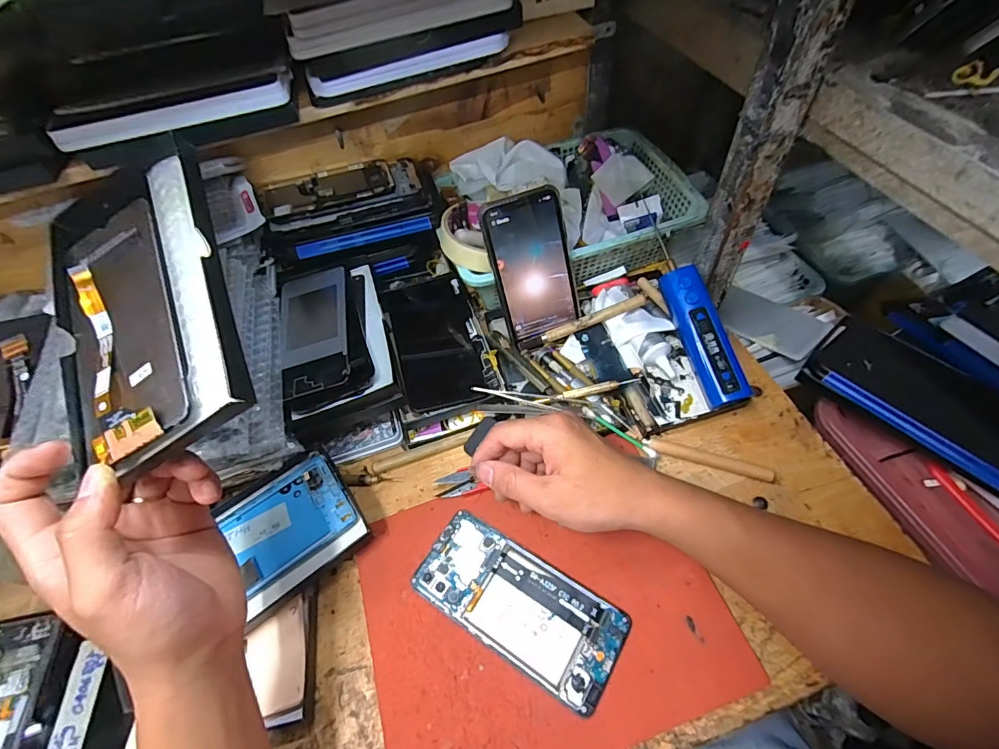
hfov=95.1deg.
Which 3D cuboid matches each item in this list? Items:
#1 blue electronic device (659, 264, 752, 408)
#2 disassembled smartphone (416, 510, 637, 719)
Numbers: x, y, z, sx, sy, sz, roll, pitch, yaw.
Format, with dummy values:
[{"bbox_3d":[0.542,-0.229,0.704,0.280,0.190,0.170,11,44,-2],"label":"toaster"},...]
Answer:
[{"bbox_3d":[0.184,-0.036,0.414,0.032,0.026,0.129,-15,75,-6],"label":"blue electronic device"},{"bbox_3d":[0.013,0.166,0.335,0.152,0.011,0.066,28,64,18],"label":"disassembled smartphone"}]

